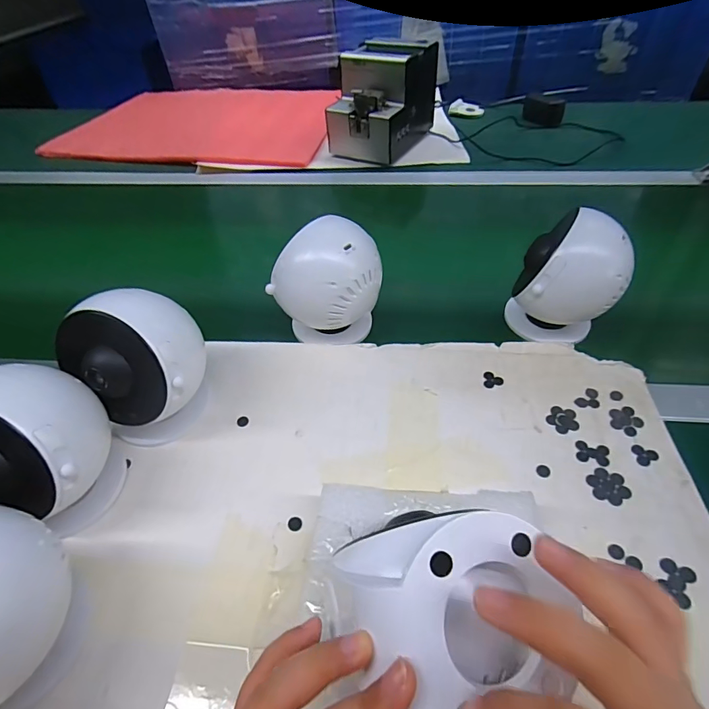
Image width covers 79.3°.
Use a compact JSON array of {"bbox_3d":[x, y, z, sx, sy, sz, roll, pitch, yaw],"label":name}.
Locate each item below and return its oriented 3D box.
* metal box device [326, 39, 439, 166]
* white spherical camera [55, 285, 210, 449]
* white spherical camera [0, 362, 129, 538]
[{"bbox_3d":[0.049,-0.445,0.753,0.125,0.145,0.177,21,52,22],"label":"metal box device"},{"bbox_3d":[-0.171,0.012,0.350,0.082,0.124,0.079,-2,47,2],"label":"white spherical camera"},{"bbox_3d":[-0.224,0.071,0.301,0.084,0.120,0.085,-8,47,-3],"label":"white spherical camera"}]

